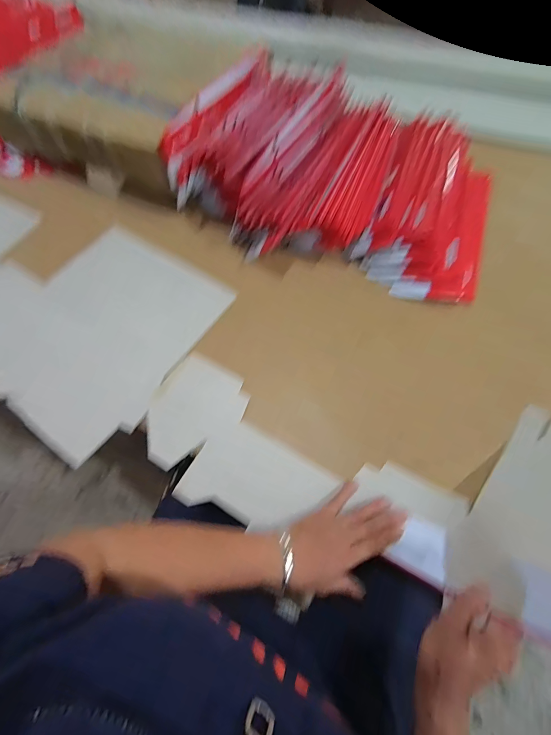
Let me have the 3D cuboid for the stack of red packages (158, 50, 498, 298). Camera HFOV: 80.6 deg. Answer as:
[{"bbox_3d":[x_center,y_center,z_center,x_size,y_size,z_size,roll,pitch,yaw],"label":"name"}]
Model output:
[{"bbox_3d":[0.129,-0.381,0.616,0.570,0.163,0.400,18,67,11],"label":"stack of red packages"}]

